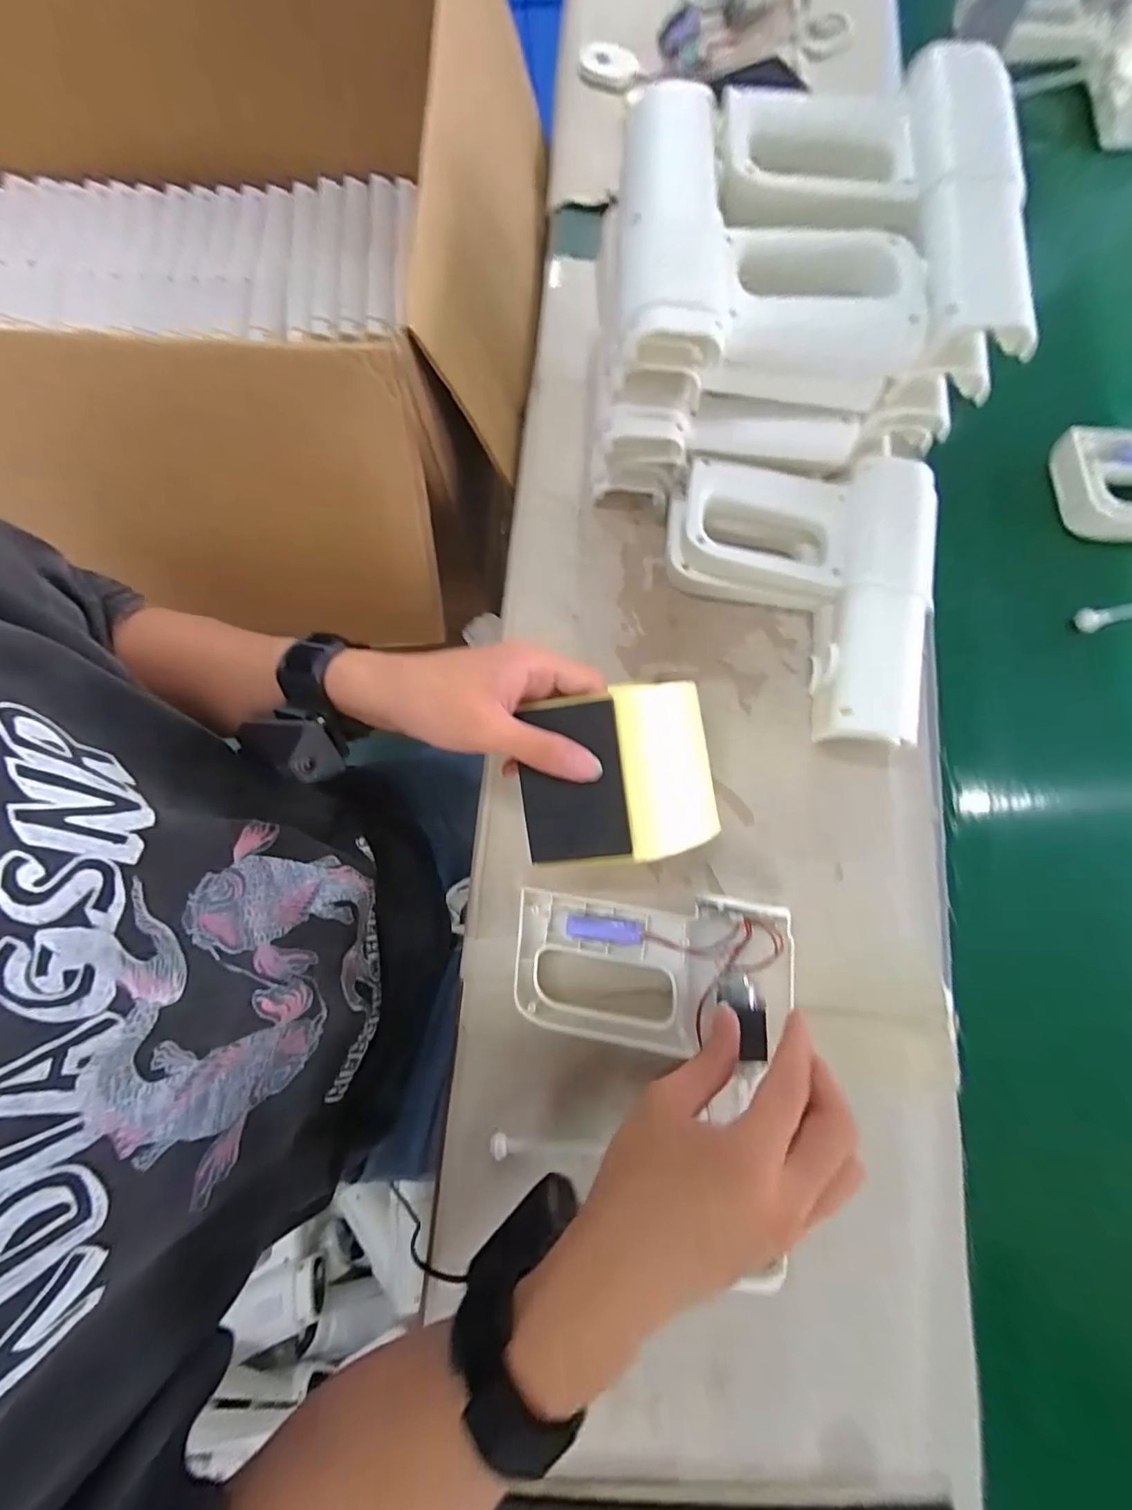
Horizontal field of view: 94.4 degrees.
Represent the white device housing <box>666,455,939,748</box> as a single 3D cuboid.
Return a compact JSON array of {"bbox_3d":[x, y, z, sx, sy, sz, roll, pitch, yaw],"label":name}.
[{"bbox_3d":[0.169,-0.112,0.389,0.178,0.069,0.195,4,79,0],"label":"white device housing"}]

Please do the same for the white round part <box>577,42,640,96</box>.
[{"bbox_3d":[0.043,-0.705,0.538,0.060,0.015,0.051,6,79,2],"label":"white round part"}]

